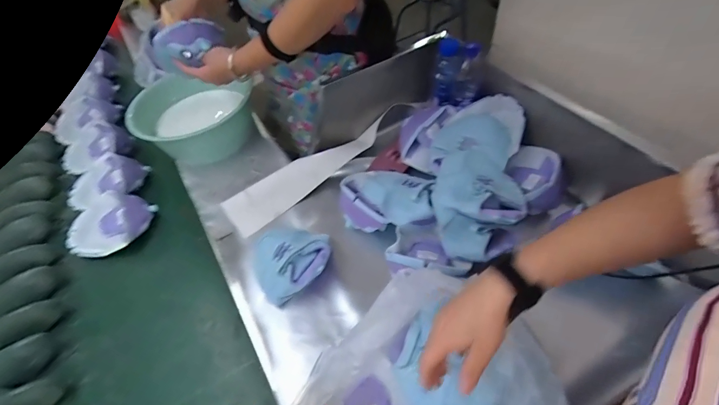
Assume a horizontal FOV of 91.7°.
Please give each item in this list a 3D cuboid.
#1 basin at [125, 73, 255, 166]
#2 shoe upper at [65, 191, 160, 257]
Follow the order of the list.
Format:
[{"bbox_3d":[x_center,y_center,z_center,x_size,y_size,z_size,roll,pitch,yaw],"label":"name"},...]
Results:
[{"bbox_3d":[-0.432,-0.219,0.917,0.280,0.140,0.245,-7,52,0],"label":"basin"},{"bbox_3d":[-0.577,0.044,0.794,0.180,0.053,0.150,5,53,9],"label":"shoe upper"}]

